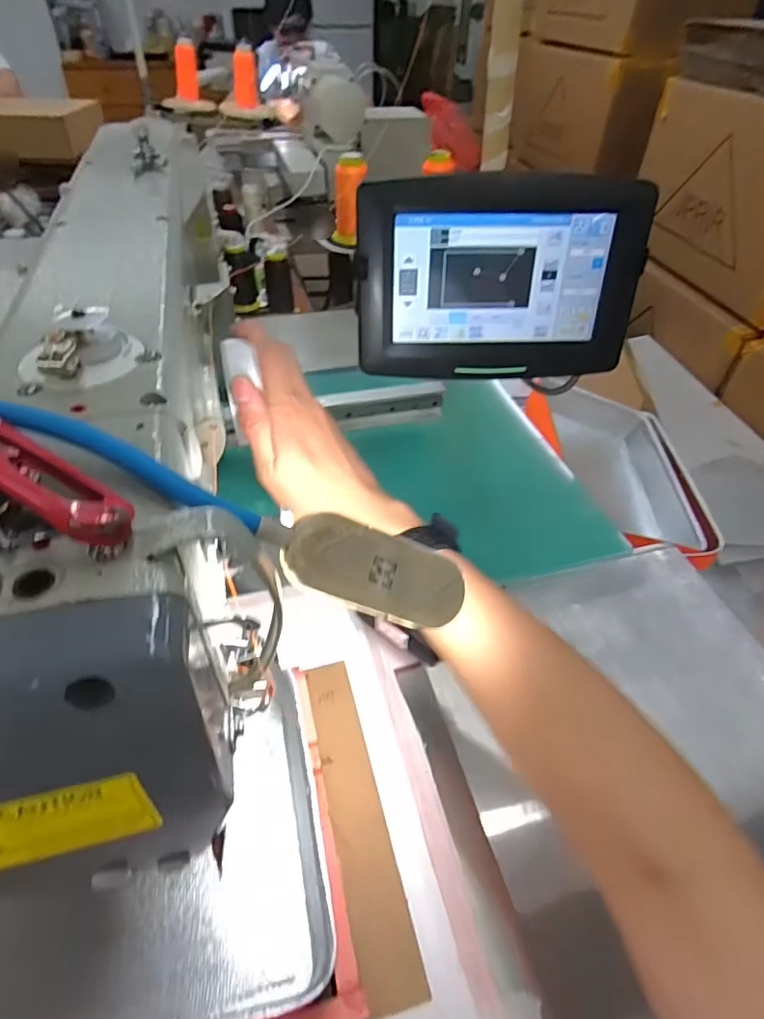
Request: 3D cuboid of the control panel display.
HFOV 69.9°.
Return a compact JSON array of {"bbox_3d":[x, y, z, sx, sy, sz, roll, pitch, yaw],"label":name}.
[{"bbox_3d":[0.087,-0.165,0.403,0.206,0.130,0.026,-2,44,-4],"label":"control panel display"}]

